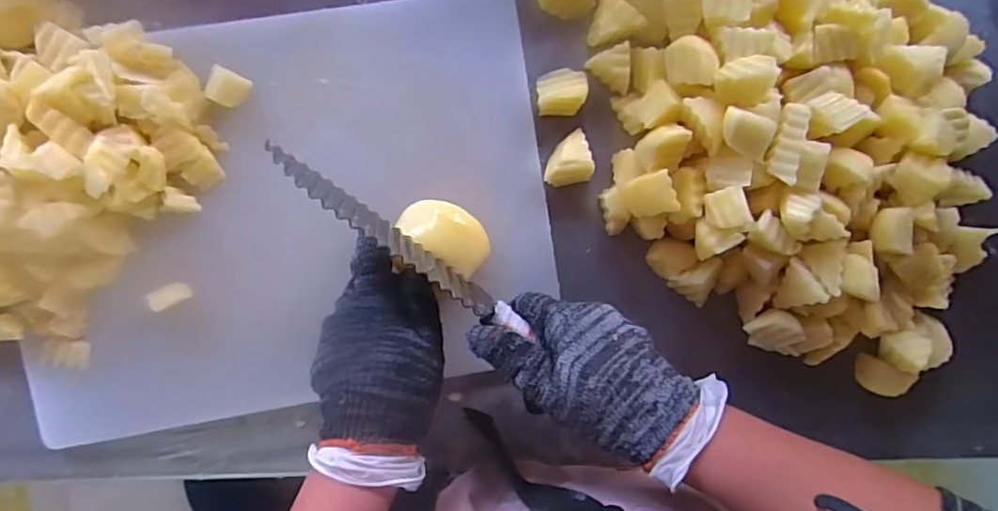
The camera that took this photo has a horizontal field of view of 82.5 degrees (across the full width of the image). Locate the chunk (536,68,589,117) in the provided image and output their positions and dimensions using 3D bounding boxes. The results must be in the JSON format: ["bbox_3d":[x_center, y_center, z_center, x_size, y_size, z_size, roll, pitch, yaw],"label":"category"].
[{"bbox_3d":[0.042,-0.111,0.385,0.032,0.020,0.032,1,94,-5],"label":"chunk"}]

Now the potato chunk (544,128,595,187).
[{"bbox_3d":[0.045,-0.065,0.385,0.031,0.024,0.035,-8,95,-4],"label":"potato chunk"}]

